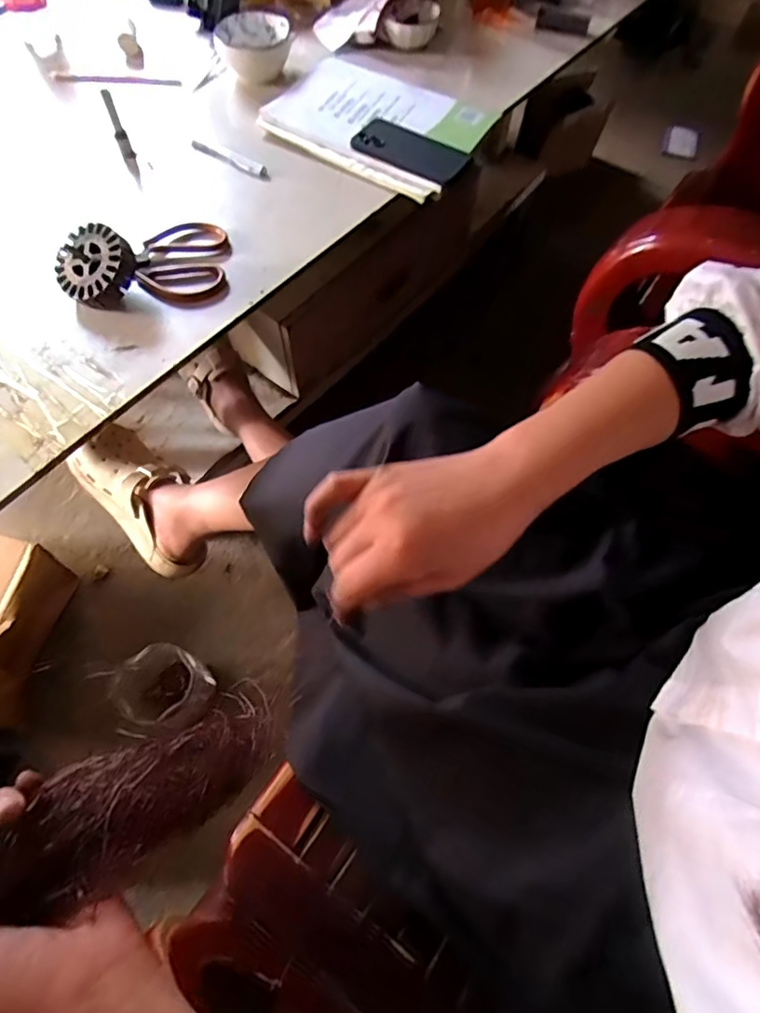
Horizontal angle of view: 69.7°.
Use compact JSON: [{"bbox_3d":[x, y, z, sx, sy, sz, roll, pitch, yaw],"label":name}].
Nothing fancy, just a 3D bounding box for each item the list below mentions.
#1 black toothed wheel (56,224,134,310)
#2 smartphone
[{"bbox_3d":[-0.317,-0.270,0.615,0.087,0.046,0.087,-1,85,12],"label":"black toothed wheel"},{"bbox_3d":[0.045,-0.490,0.747,0.159,0.014,0.090,28,66,11],"label":"smartphone"}]

